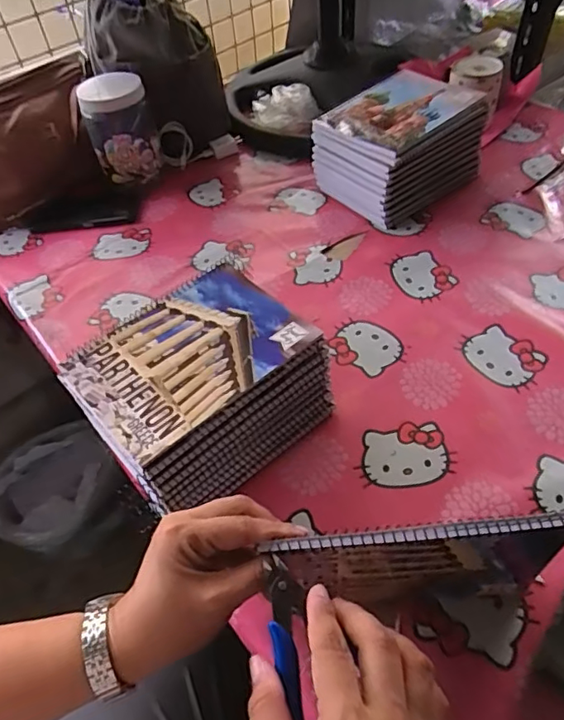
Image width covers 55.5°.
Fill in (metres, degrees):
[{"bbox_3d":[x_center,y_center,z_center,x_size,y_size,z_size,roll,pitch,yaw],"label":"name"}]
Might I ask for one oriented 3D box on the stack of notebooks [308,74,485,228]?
[{"bbox_3d":[0.166,-0.309,0.784,0.190,0.118,0.154,-32,54,-19],"label":"stack of notebooks"}]

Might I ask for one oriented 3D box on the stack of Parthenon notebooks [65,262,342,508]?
[{"bbox_3d":[-0.072,0.033,0.525,0.197,0.112,0.163,-37,55,-22],"label":"stack of Parthenon notebooks"}]

